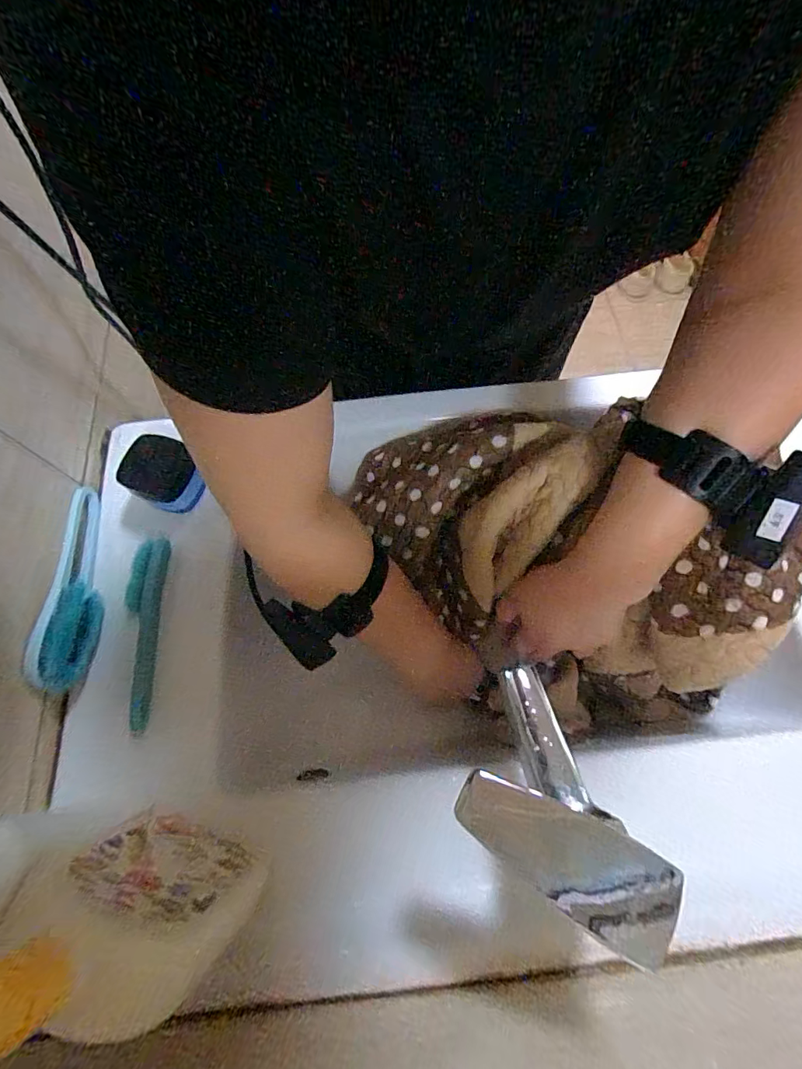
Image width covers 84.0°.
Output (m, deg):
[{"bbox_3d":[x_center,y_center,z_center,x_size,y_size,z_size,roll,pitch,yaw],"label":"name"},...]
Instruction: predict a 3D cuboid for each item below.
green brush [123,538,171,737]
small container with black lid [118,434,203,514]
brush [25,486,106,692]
[{"bbox_3d":[-0.237,0.086,0.404,0.022,0.019,0.173,-4,69,0],"label":"green brush"},{"bbox_3d":[-0.235,-0.059,0.447,0.062,0.047,0.061,-1,69,1],"label":"small container with black lid"},{"bbox_3d":[-0.298,0.039,0.407,0.028,0.047,0.193,-6,69,-1],"label":"brush"}]

